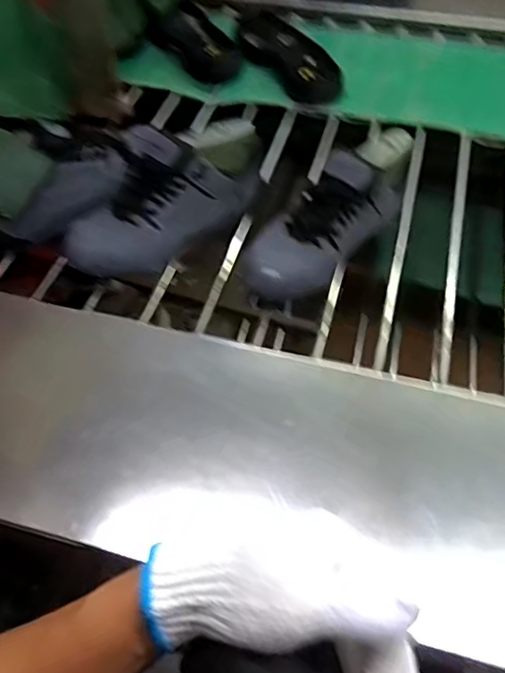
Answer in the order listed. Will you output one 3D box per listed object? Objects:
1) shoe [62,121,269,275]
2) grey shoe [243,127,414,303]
[{"bbox_3d":[-0.105,-0.169,0.669,0.278,0.125,0.097,-29,62,-19],"label":"shoe"},{"bbox_3d":[0.096,-0.150,0.648,0.275,0.092,0.096,-44,65,-2],"label":"grey shoe"}]

